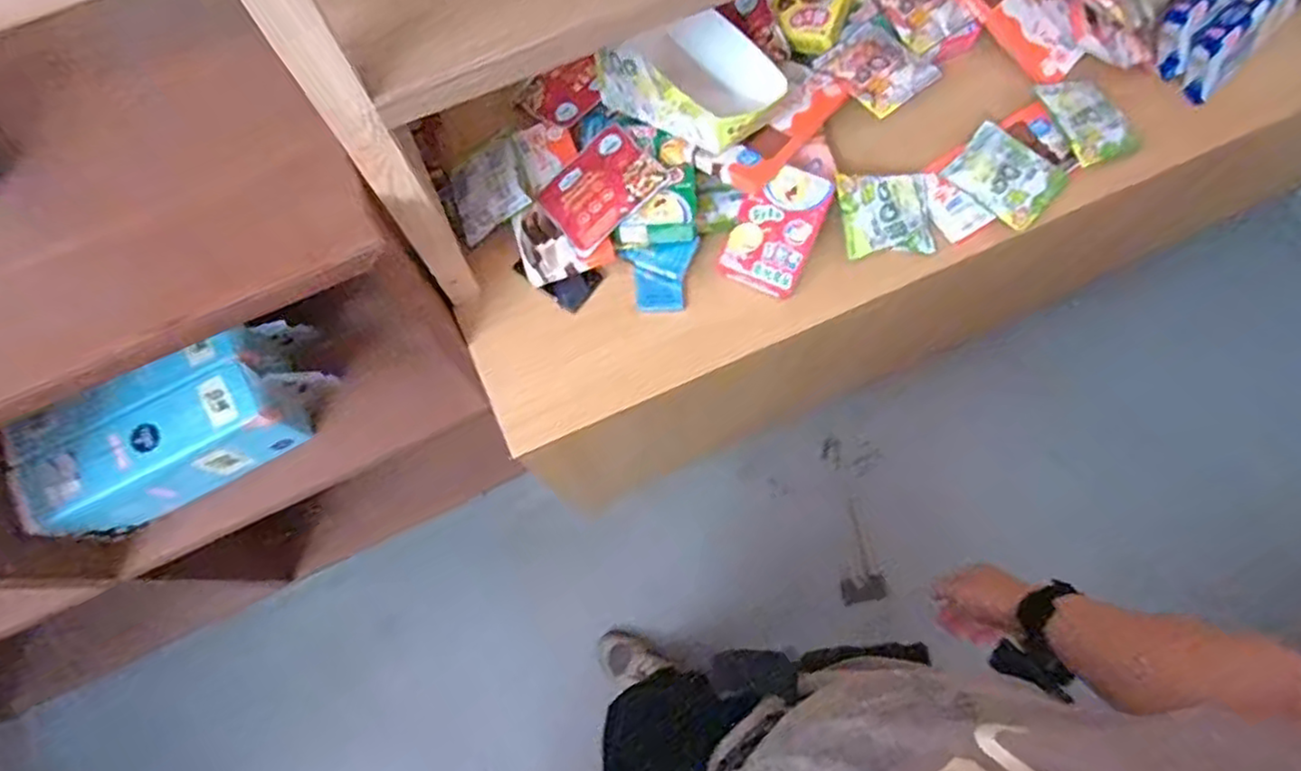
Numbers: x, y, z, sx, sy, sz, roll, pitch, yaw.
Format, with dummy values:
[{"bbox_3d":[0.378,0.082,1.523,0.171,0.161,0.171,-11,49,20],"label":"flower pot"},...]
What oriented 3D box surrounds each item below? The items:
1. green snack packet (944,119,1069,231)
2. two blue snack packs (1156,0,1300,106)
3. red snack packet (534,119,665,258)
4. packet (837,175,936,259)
[{"bbox_3d":[0.435,-0.259,0.829,0.119,0.013,0.108,40,77,11],"label":"green snack packet"},{"bbox_3d":[0.746,-0.481,0.888,0.185,0.086,0.114,-43,78,-12],"label":"two blue snack packs"},{"bbox_3d":[-0.059,-0.229,0.781,0.129,0.026,0.116,-42,61,5],"label":"red snack packet"},{"bbox_3d":[0.281,-0.203,0.815,0.116,0.016,0.097,-5,78,-16],"label":"packet"}]

